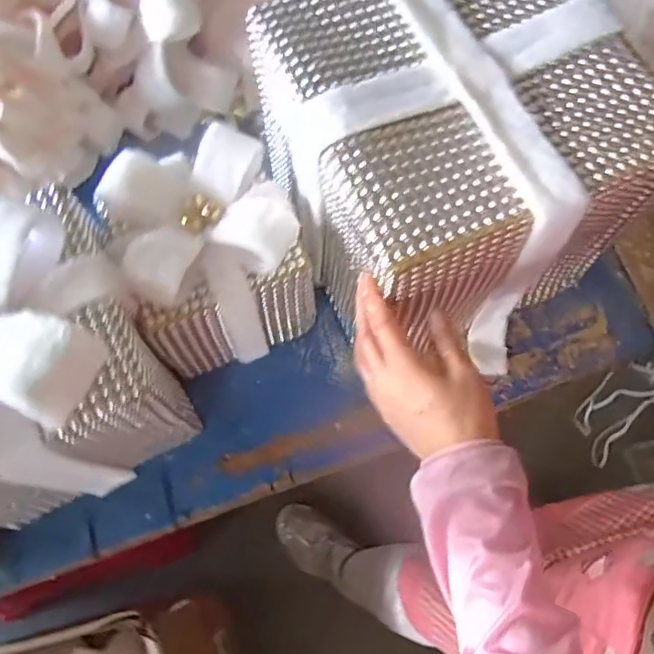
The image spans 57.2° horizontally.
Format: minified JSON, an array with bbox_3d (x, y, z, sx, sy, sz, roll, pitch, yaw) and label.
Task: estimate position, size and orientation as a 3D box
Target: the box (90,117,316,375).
[{"bbox_3d":[-0.105,-0.066,0.576,0.156,0.182,0.176,-21,73,-6],"label":"box"}]

